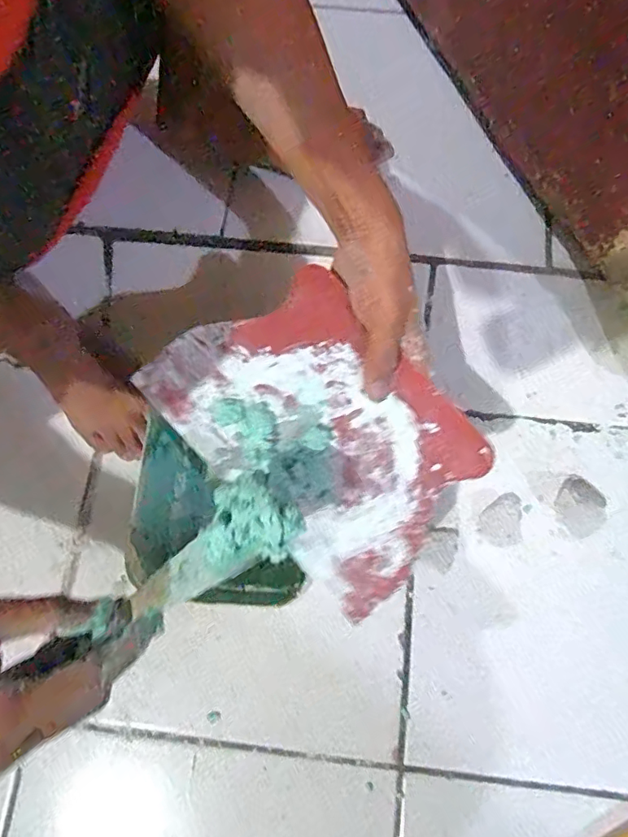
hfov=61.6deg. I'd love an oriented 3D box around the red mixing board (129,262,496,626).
[{"bbox_3d":[0.007,0.007,0.344,0.142,0.014,0.204,-41,90,-6],"label":"red mixing board"}]

